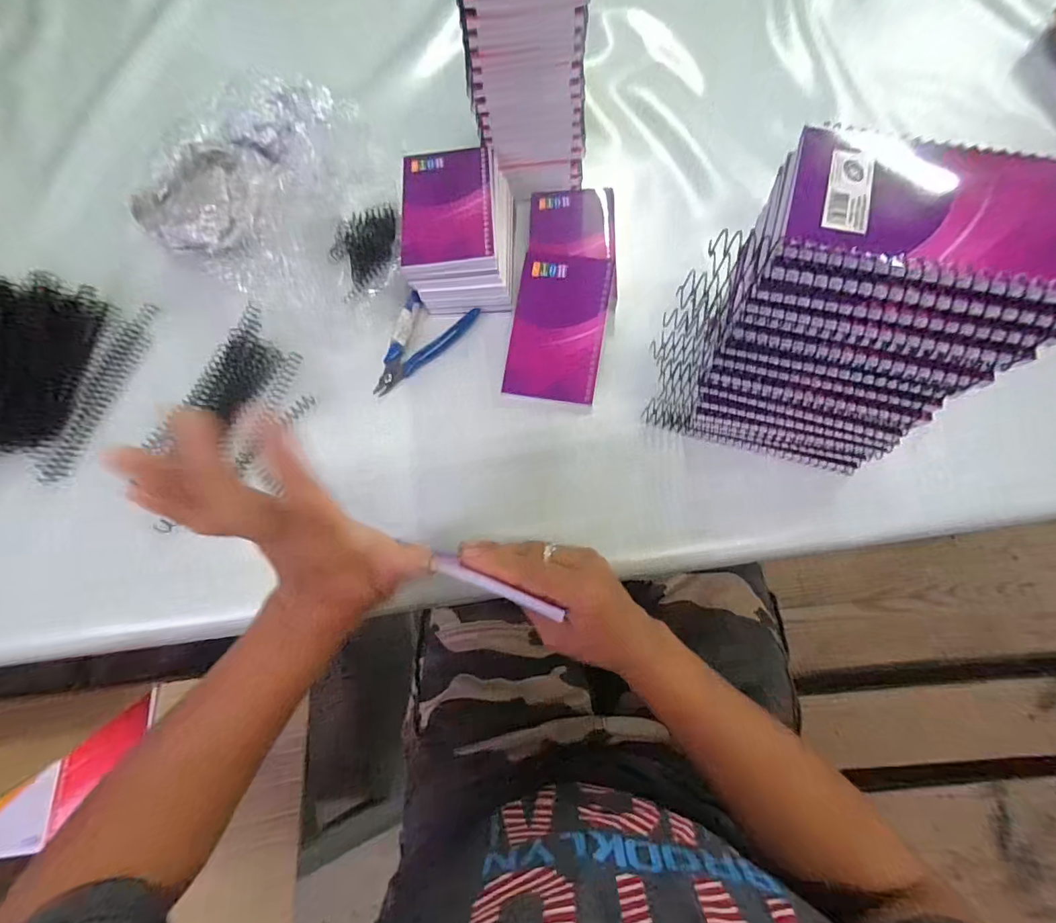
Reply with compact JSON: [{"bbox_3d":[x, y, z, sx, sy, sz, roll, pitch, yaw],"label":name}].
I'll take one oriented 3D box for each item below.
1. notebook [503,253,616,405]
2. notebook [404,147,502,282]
[{"bbox_3d":[0.027,-0.117,0.397,0.078,0.010,0.129,9,84,5],"label":"notebook"},{"bbox_3d":[-0.069,-0.222,0.406,0.081,0.016,0.130,-7,71,2],"label":"notebook"}]

